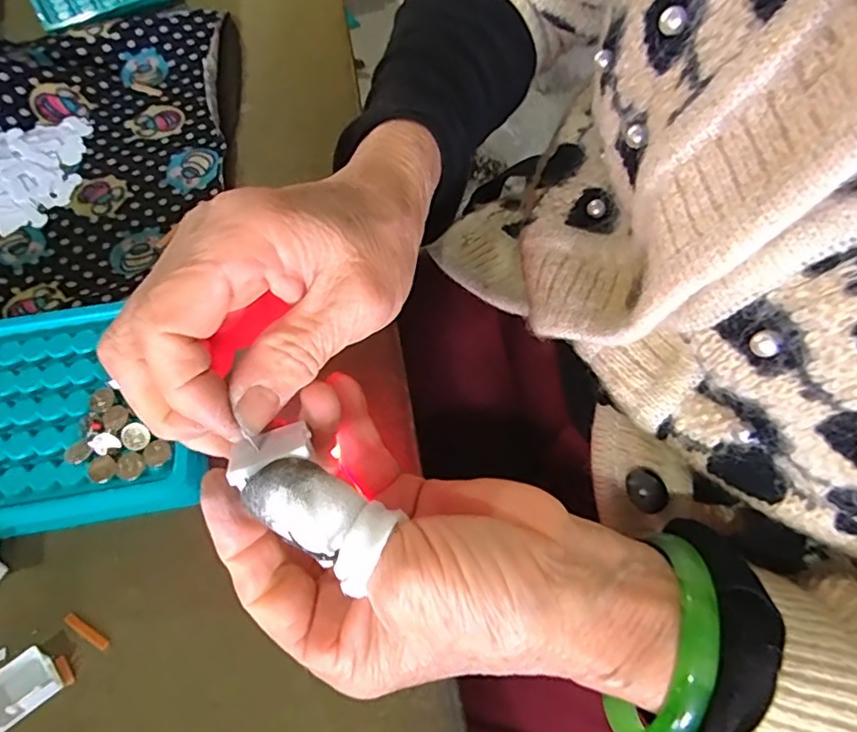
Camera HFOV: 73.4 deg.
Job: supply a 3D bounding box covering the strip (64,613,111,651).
[{"bbox_3d":[-0.140,0.108,0.234,0.022,0.004,0.004,27,68,14],"label":"strip"}]

